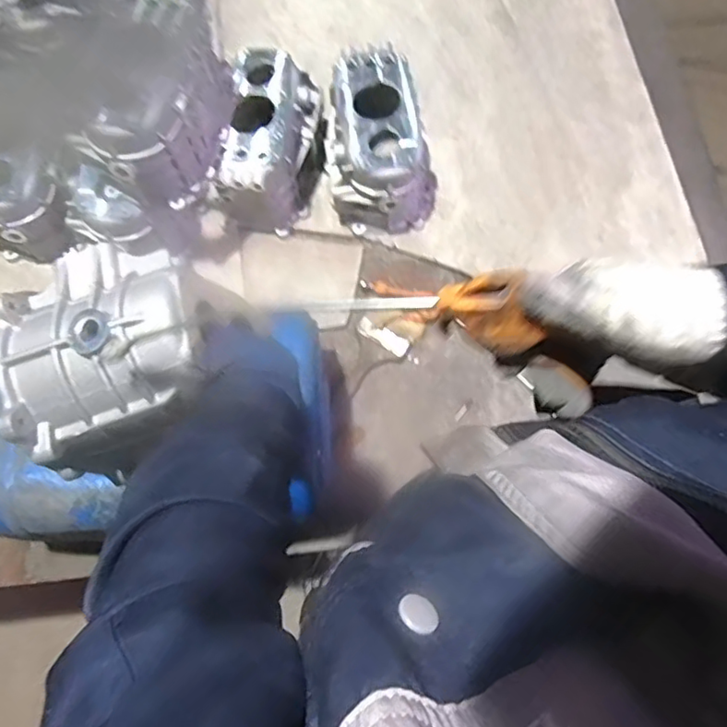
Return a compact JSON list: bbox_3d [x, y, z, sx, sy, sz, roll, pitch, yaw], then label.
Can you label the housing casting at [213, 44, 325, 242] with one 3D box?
[{"bbox_3d":[-0.157,-0.369,1.030,0.146,0.175,0.247,9,72,2],"label":"housing casting"}]

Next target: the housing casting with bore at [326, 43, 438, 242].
[{"bbox_3d":[0.037,-0.377,1.031,0.190,0.161,0.268,2,72,0],"label":"housing casting with bore"}]

